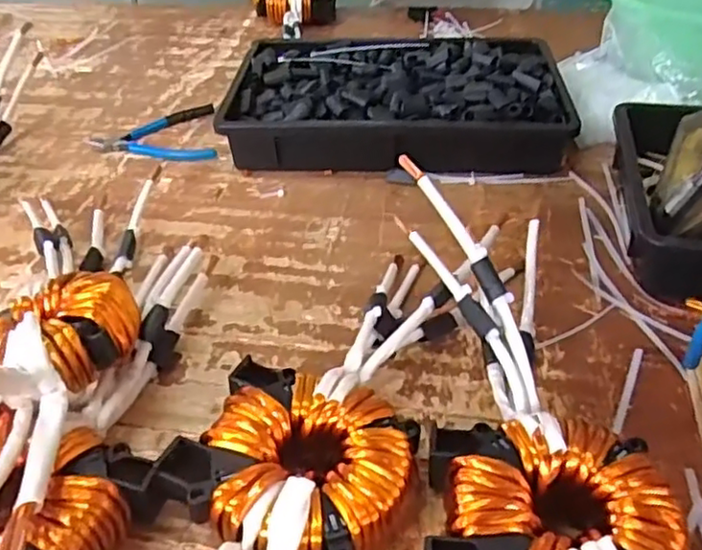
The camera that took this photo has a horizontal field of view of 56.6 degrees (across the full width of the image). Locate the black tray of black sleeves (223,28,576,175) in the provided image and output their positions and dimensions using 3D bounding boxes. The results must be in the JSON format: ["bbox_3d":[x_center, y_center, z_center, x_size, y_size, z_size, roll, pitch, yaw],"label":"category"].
[{"bbox_3d":[0.058,-0.205,0.767,0.372,0.077,0.249,3,39,7],"label":"black tray of black sleeves"}]

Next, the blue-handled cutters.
[{"bbox_3d":[-0.238,-0.169,0.782,0.145,0.011,0.124,-9,39,-7],"label":"blue-handled cutters"}]

